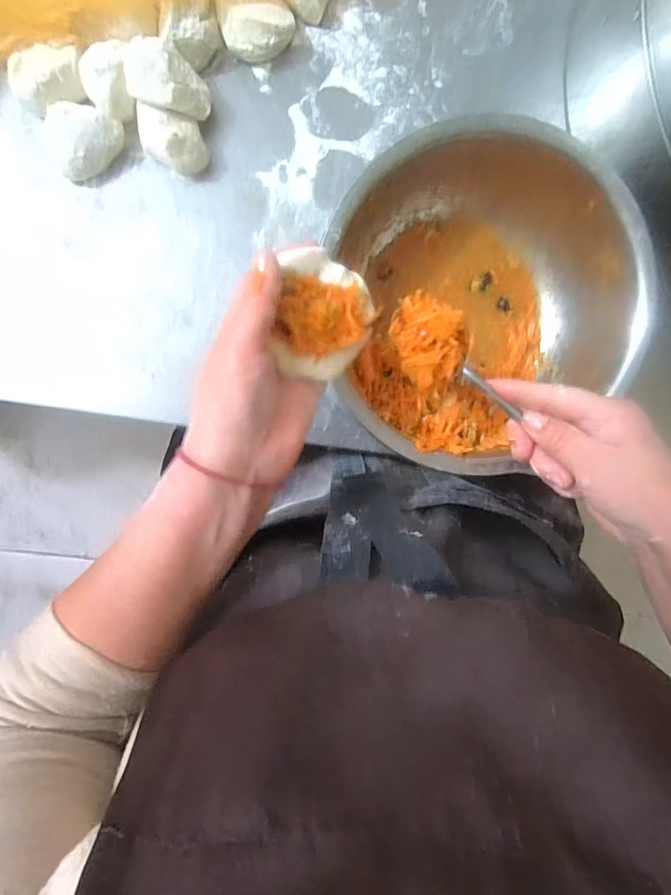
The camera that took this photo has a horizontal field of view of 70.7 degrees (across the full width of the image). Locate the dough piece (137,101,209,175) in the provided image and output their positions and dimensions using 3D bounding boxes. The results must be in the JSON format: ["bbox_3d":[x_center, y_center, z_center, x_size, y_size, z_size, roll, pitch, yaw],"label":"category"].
[{"bbox_3d":[-0.132,-0.244,0.380,0.054,0.033,0.037,12,96,-6],"label":"dough piece"}]

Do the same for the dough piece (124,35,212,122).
[{"bbox_3d":[-0.128,-0.284,0.371,0.059,0.044,0.048,6,97,-6],"label":"dough piece"}]

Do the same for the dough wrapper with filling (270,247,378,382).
[{"bbox_3d":[-0.010,-0.079,0.290,0.064,0.024,0.067,20,90,-27],"label":"dough wrapper with filling"}]

